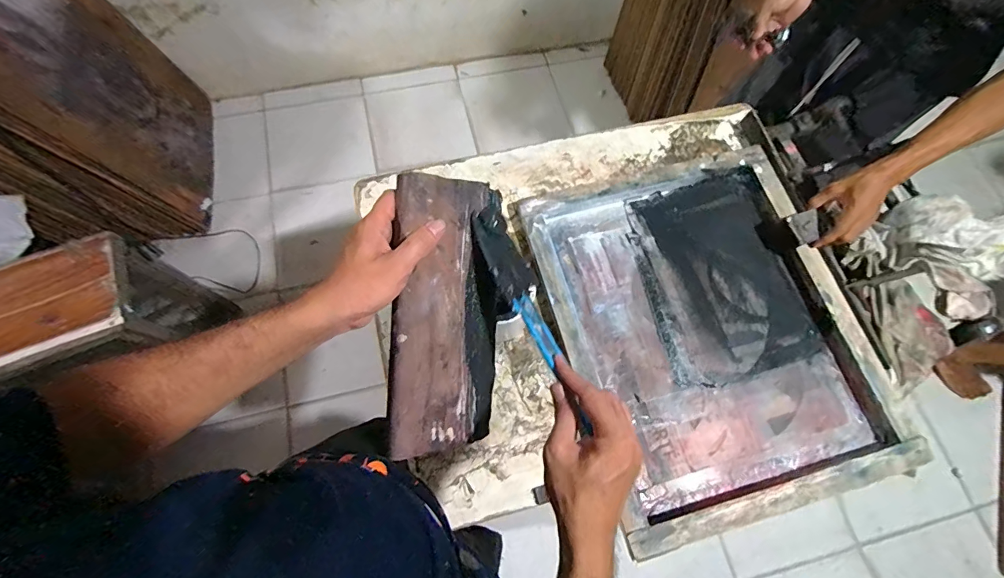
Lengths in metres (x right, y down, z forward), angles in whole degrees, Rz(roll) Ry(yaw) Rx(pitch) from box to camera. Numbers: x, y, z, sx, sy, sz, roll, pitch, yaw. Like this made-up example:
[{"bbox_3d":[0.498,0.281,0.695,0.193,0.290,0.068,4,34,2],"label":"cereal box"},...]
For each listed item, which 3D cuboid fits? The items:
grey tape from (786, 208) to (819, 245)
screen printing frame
[{"bbox_3d":[0.515,-0.105,0.734,0.050,0.010,0.053,-26,93,-10],"label":"grey tape"},{"bbox_3d":[0.323,0.044,0.712,0.476,0.044,0.585,-15,72,-6],"label":"screen printing frame"}]

